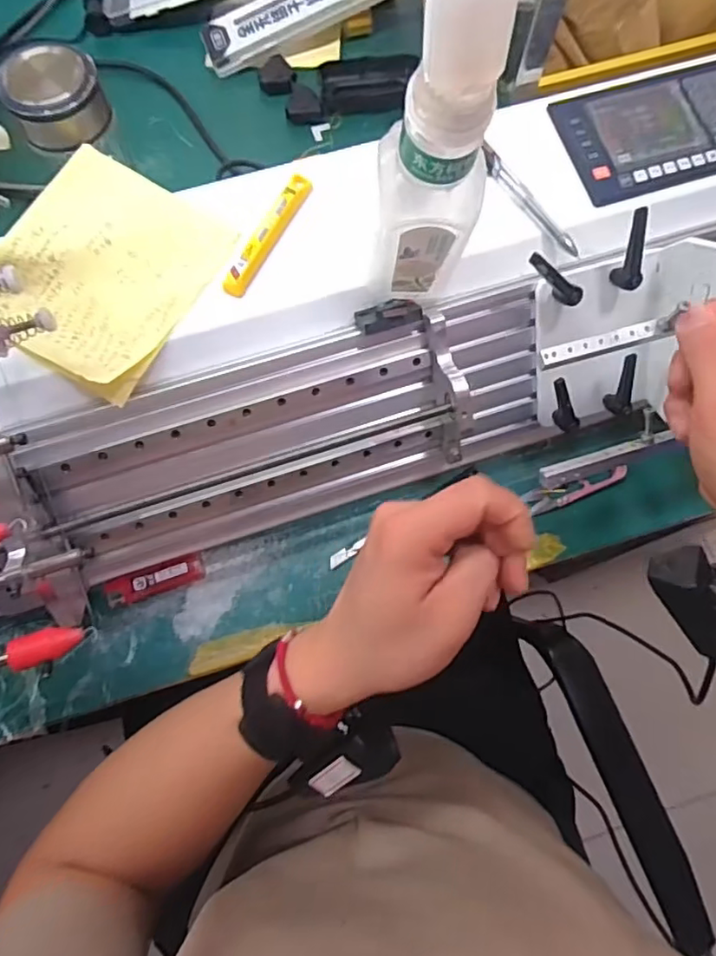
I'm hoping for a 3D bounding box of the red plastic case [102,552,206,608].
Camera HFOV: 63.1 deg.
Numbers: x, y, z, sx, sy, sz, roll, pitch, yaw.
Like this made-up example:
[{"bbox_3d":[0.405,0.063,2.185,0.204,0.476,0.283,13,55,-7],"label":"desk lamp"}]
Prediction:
[{"bbox_3d":[-0.165,0.083,0.478,0.076,0.016,0.024,-21,75,-7],"label":"red plastic case"}]

